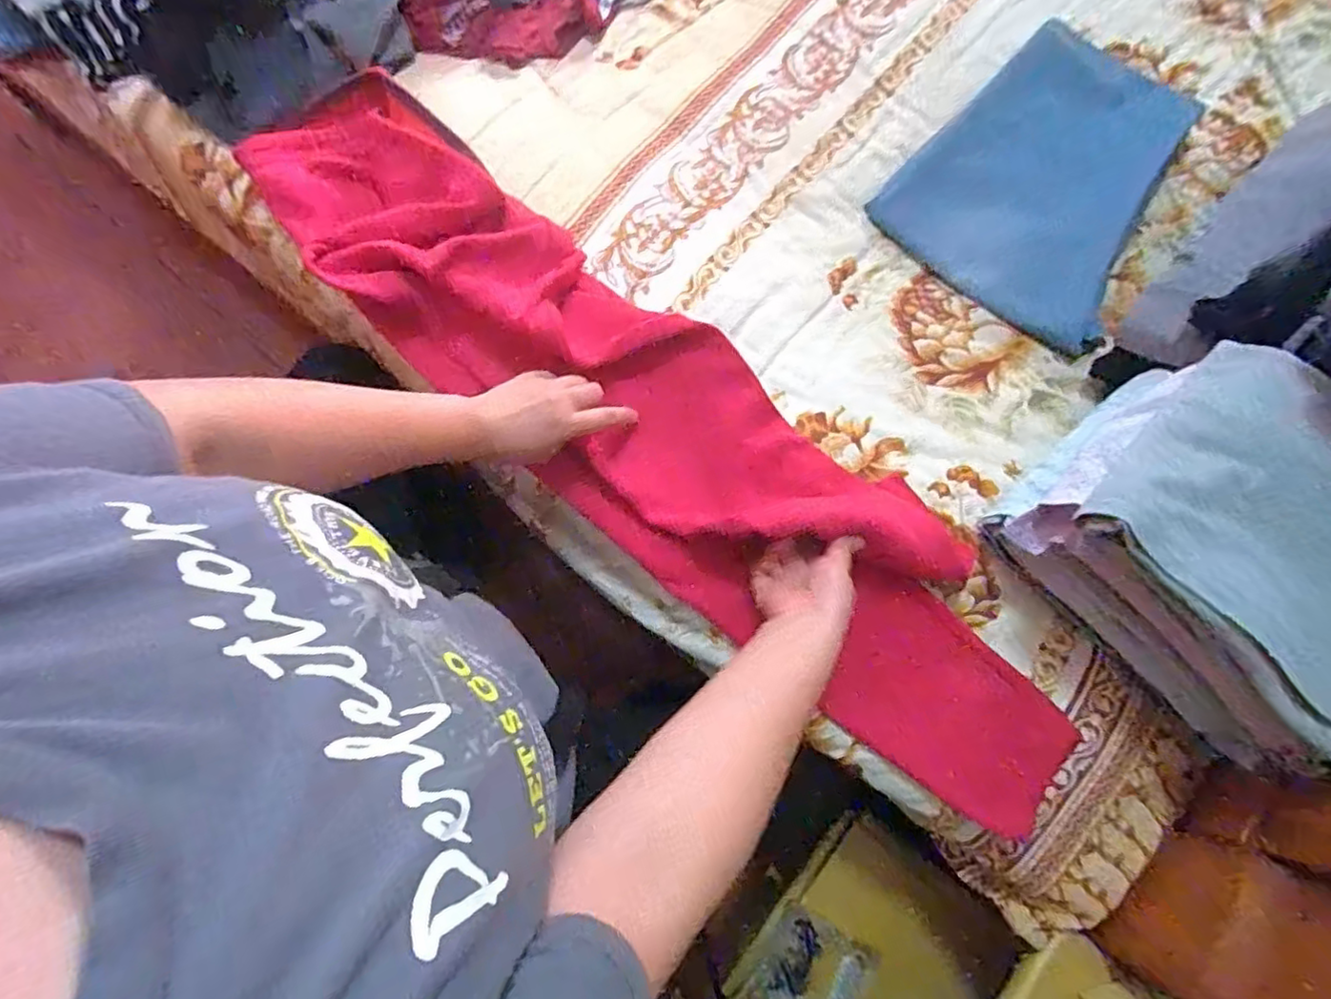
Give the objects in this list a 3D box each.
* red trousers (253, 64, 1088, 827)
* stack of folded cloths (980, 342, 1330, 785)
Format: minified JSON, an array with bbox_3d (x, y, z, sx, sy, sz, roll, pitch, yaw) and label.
[{"bbox_3d":[-0.022,-0.077,0.583,0.922,0.076,0.200,41,79,5],"label":"red trousers"},{"bbox_3d":[0.443,0.045,0.487,0.199,0.137,0.269,-42,81,-11],"label":"stack of folded cloths"}]

